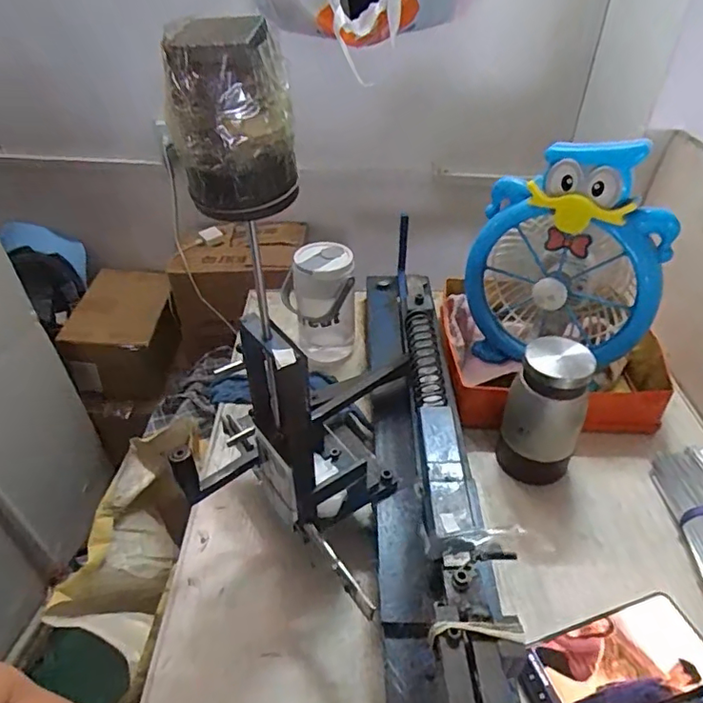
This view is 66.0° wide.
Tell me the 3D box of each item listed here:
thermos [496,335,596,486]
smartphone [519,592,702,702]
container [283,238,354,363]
[{"bbox_3d":[0.203,0.068,0.571,0.077,0.160,0.060,21,45,23],"label":"thermos"},{"bbox_3d":[0.220,0.263,0.450,0.164,0.016,0.075,-11,41,-13],"label":"smartphone"},{"bbox_3d":[-0.043,-0.057,0.733,0.095,0.156,0.077,-3,40,-3],"label":"container"}]

